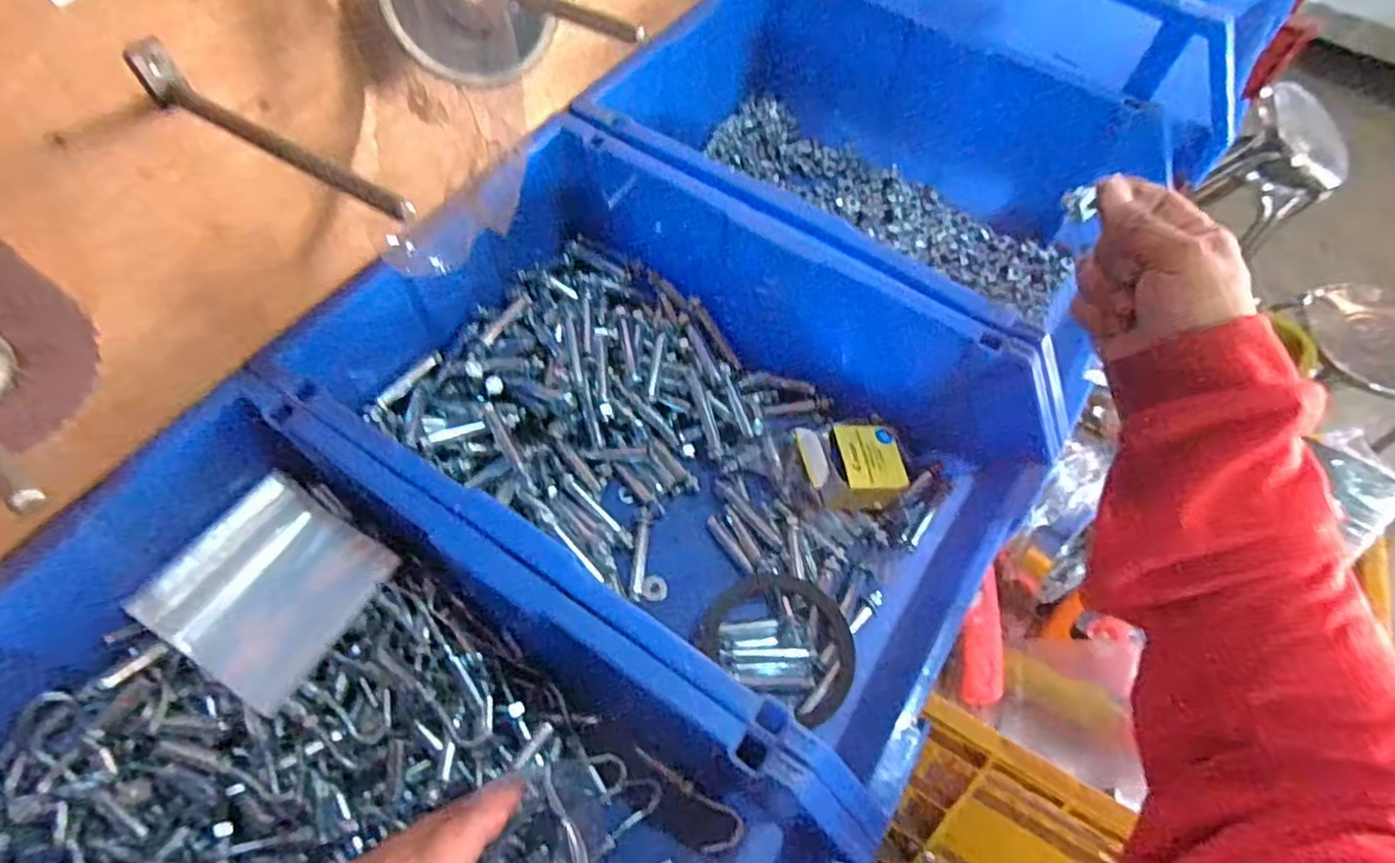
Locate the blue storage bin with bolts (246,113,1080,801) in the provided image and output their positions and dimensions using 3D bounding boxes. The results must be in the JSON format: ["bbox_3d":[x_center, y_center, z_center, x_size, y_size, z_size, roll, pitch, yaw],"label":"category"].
[{"bbox_3d":[-0.012,0.005,0.495,0.434,0.164,0.298,31,64,15],"label":"blue storage bin with bolts"}]

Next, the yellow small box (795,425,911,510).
[{"bbox_3d":[0.115,0.029,0.532,0.077,0.050,0.055,-1,60,-3],"label":"yellow small box"}]

